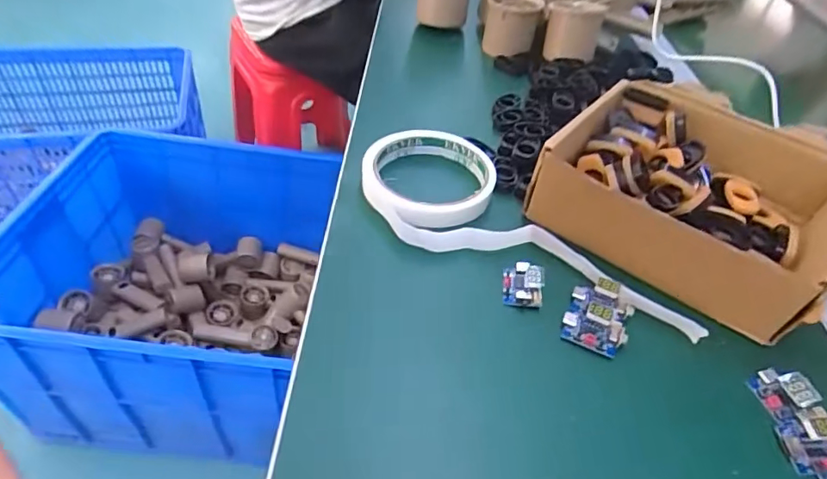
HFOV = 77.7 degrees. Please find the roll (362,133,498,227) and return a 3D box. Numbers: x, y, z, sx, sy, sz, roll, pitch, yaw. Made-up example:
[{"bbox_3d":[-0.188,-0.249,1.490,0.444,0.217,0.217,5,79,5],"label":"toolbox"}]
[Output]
[{"bbox_3d":[0.010,-0.044,0.356,0.094,0.013,0.086,4,45,-4],"label":"roll"}]

